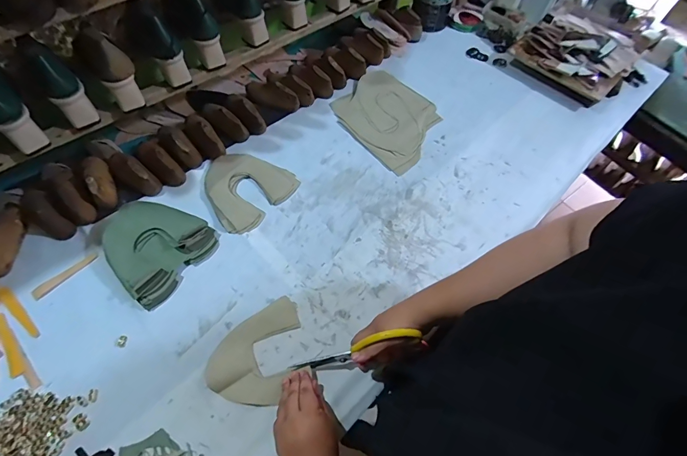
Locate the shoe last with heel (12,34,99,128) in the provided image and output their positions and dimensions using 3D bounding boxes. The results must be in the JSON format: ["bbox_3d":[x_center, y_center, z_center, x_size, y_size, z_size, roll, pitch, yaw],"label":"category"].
[{"bbox_3d":[-0.489,-0.249,0.614,0.058,0.144,0.072,-38,29,-21],"label":"shoe last with heel"}]

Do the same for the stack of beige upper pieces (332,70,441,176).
[{"bbox_3d":[0.108,-0.268,0.847,0.254,0.012,0.231,40,66,17],"label":"stack of beige upper pieces"}]

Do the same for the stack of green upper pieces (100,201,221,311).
[{"bbox_3d":[-0.350,0.027,0.647,0.184,0.037,0.173,33,64,14],"label":"stack of green upper pieces"}]

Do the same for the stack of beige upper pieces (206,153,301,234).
[{"bbox_3d":[-0.205,-0.090,0.725,0.164,0.026,0.172,36,65,16],"label":"stack of beige upper pieces"}]

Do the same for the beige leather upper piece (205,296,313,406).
[{"bbox_3d":[-0.140,0.203,0.572,0.154,0.019,0.150,-15,63,-11],"label":"beige leather upper piece"}]

